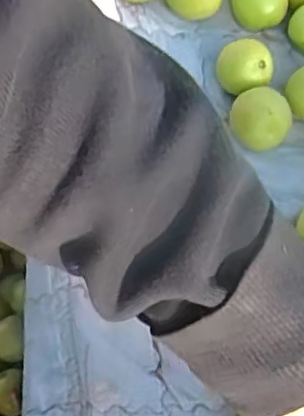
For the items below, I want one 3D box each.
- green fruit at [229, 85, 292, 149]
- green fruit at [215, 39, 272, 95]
[{"bbox_3d":[0.066,-0.054,0.403,0.036,0.027,0.039,24,72,6],"label":"green fruit"},{"bbox_3d":[0.058,-0.087,0.422,0.034,0.027,0.034,1,71,-2],"label":"green fruit"}]

